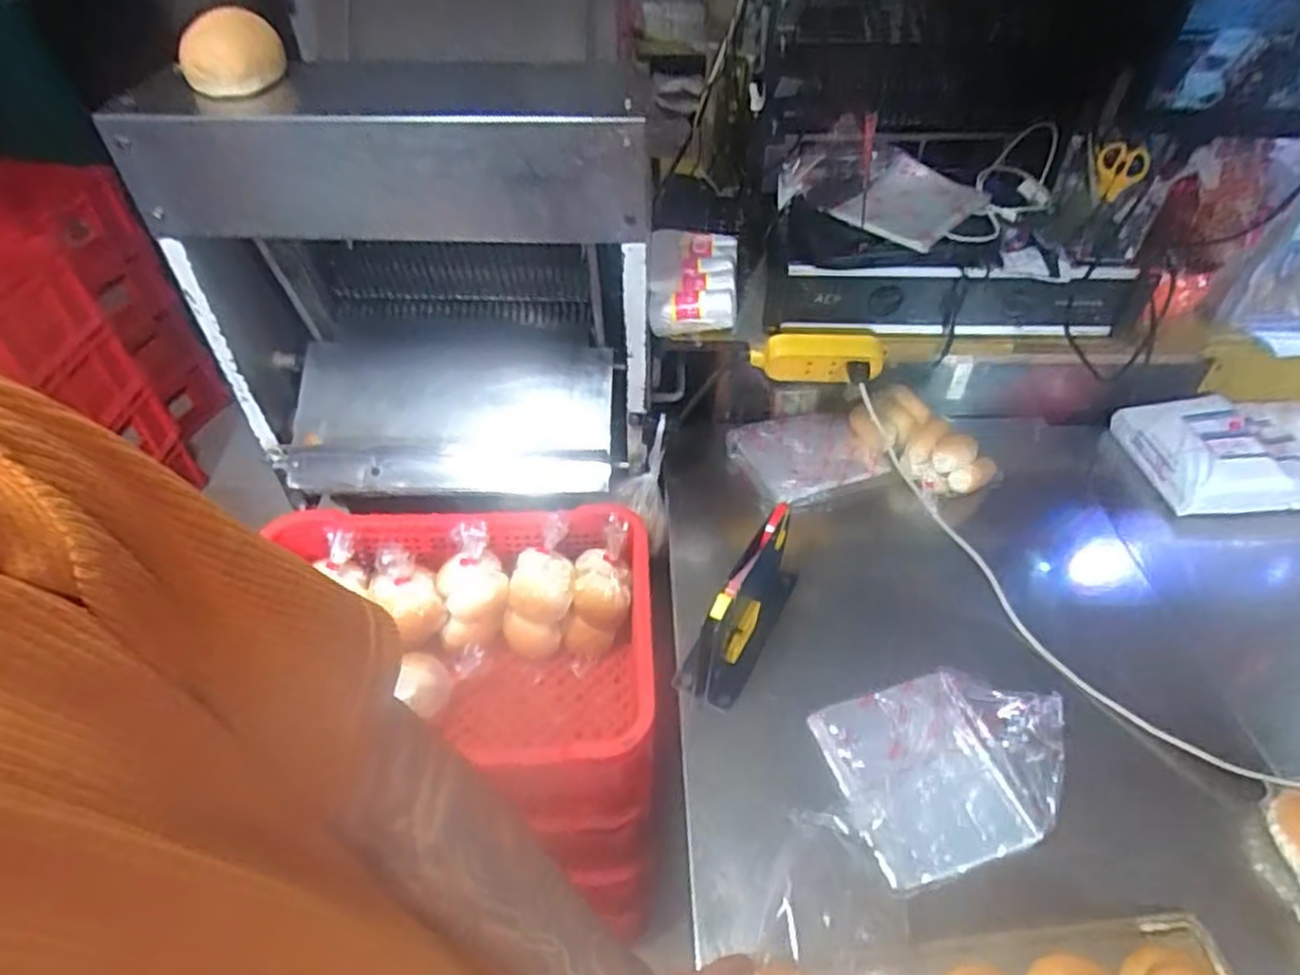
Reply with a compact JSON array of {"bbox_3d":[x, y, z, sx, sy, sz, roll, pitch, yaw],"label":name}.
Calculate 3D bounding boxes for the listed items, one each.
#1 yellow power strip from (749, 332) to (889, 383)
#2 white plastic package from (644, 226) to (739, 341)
[{"bbox_3d":[0.216,-0.164,0.930,0.172,0.055,0.038,0,45,0],"label":"yellow power strip"},{"bbox_3d":[0.056,-0.271,0.951,0.113,0.069,0.147,3,45,3],"label":"white plastic package"}]

